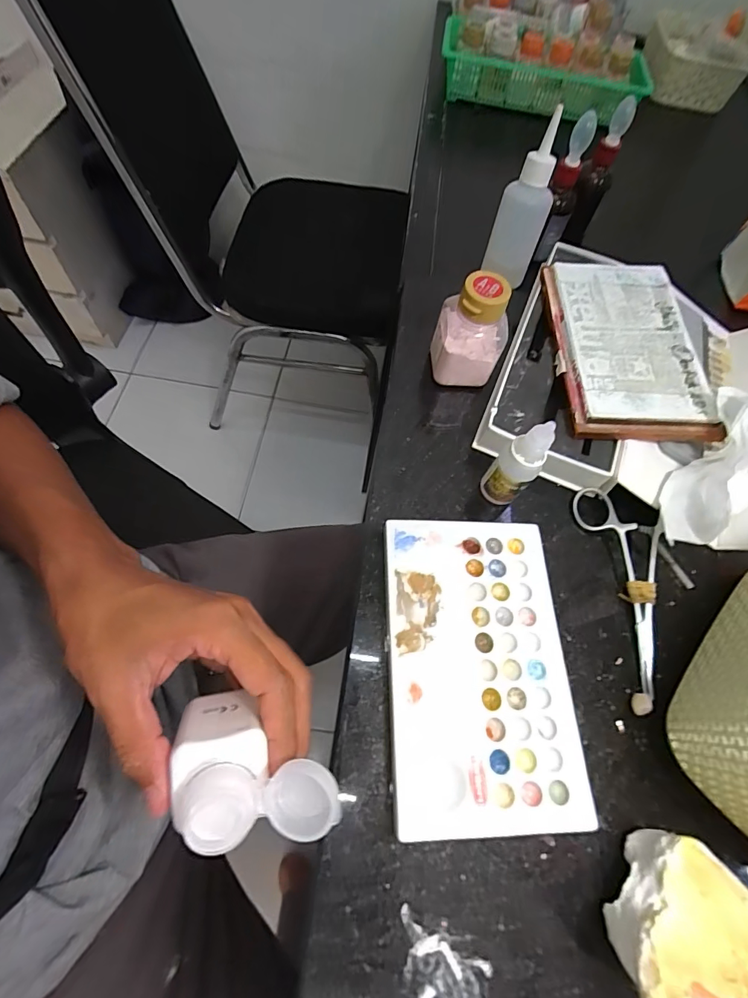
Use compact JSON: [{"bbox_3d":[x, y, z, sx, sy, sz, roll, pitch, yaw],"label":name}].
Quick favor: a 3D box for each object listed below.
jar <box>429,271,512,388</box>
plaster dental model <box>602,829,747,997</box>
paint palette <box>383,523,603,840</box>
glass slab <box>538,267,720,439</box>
[{"bbox_3d":[0.065,-0.113,0.296,0.042,0.077,0.037,5,64,-4],"label":"jar"},{"bbox_3d":[0.133,0.183,0.180,0.059,0.040,0.060,2,65,-5],"label":"plaster dental model"},{"bbox_3d":[0.055,0.086,0.234,0.095,0.014,0.151,1,65,-6],"label":"paint palette"},{"bbox_3d":[0.174,-0.108,0.305,0.091,0.015,0.146,0,65,0],"label":"glass slab"}]

